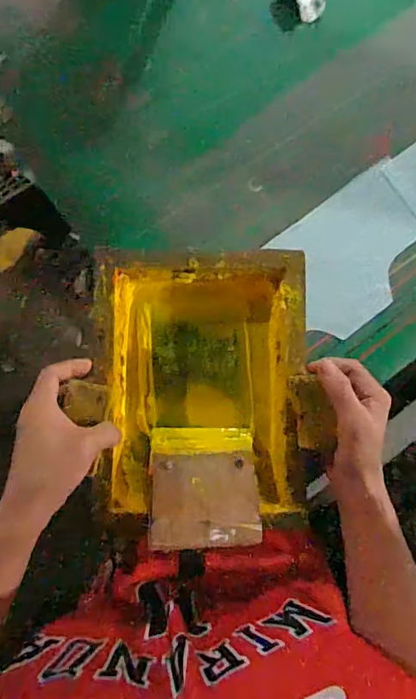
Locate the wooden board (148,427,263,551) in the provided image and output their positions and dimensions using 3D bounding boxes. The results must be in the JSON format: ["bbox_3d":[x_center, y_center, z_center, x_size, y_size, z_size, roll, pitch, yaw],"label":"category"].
[{"bbox_3d":[-0.003,0.127,0.466,0.101,0.011,0.117,1,53,-4],"label":"wooden board"}]

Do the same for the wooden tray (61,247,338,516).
[{"bbox_3d":[-0.006,0.033,0.483,0.209,0.062,0.260,-1,85,-7],"label":"wooden tray"}]

